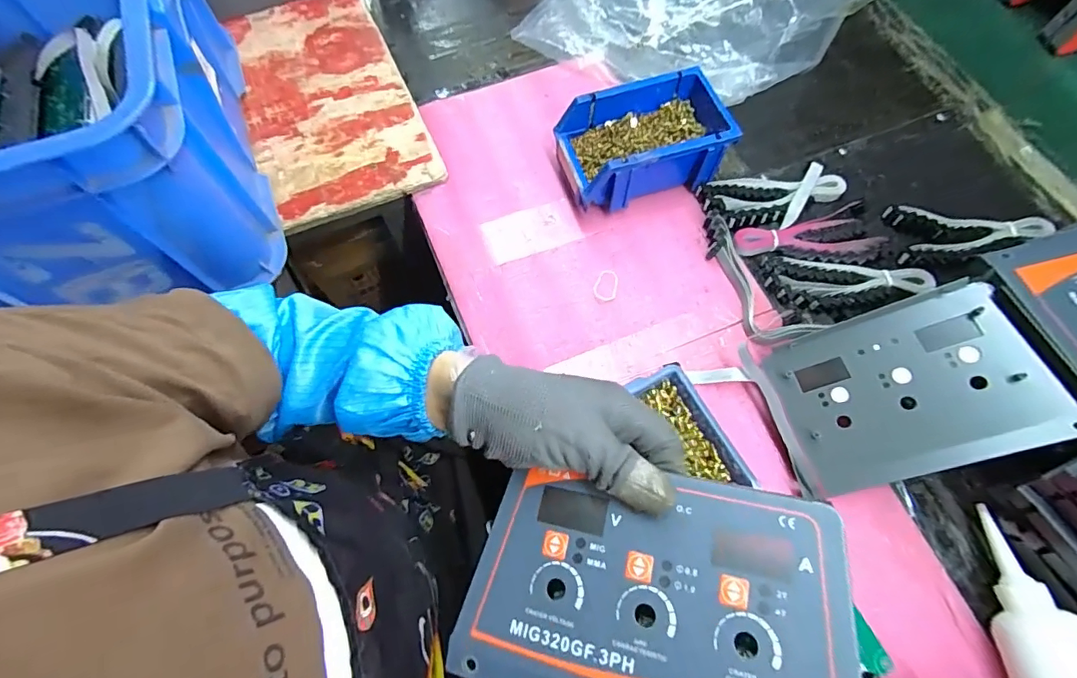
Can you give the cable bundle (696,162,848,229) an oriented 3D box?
[{"bbox_3d":[0.250,-0.147,0.514,0.153,0.016,0.064,-13,67,-6],"label":"cable bundle"}]

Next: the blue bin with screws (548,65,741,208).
[{"bbox_3d":[0.108,-0.200,0.505,0.165,0.077,0.097,-15,67,-7],"label":"blue bin with screws"}]

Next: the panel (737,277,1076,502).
[{"bbox_3d":[0.287,0.041,0.393,0.185,0.009,0.130,-24,66,21],"label":"panel"}]

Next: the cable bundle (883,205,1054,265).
[{"bbox_3d":[0.435,-0.110,0.493,0.148,0.012,0.066,-1,66,-1],"label":"cable bundle"}]

